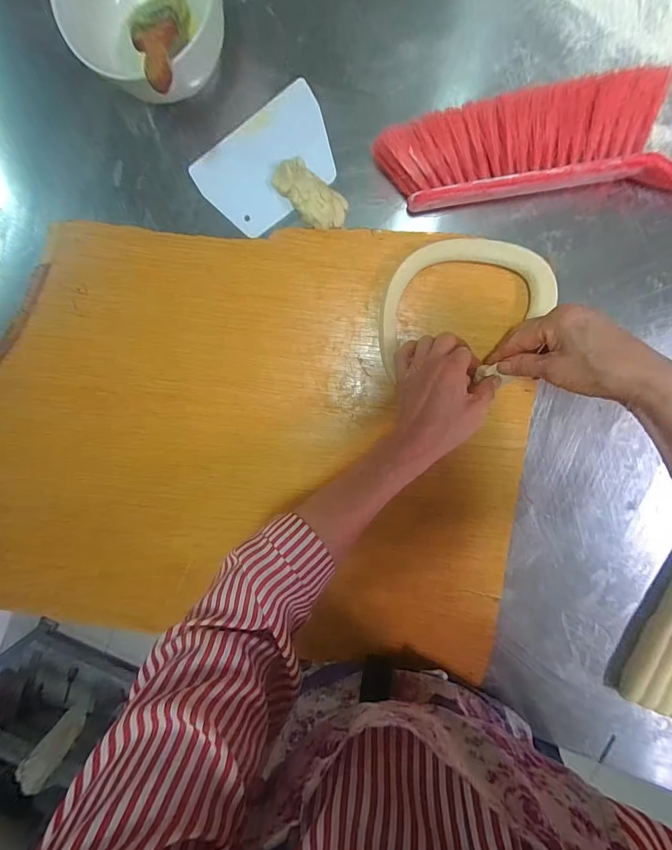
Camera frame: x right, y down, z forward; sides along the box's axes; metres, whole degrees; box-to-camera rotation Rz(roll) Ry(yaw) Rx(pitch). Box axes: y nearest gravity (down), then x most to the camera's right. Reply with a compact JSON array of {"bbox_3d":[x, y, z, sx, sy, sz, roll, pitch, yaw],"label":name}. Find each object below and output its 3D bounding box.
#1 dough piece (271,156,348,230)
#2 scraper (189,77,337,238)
[{"bbox_3d":[-0.028,-0.241,0.386,0.082,0.026,0.043,42,99,0],"label":"dough piece"},{"bbox_3d":[-0.074,-0.279,0.396,0.146,0.010,0.106,-30,91,9],"label":"scraper"}]

